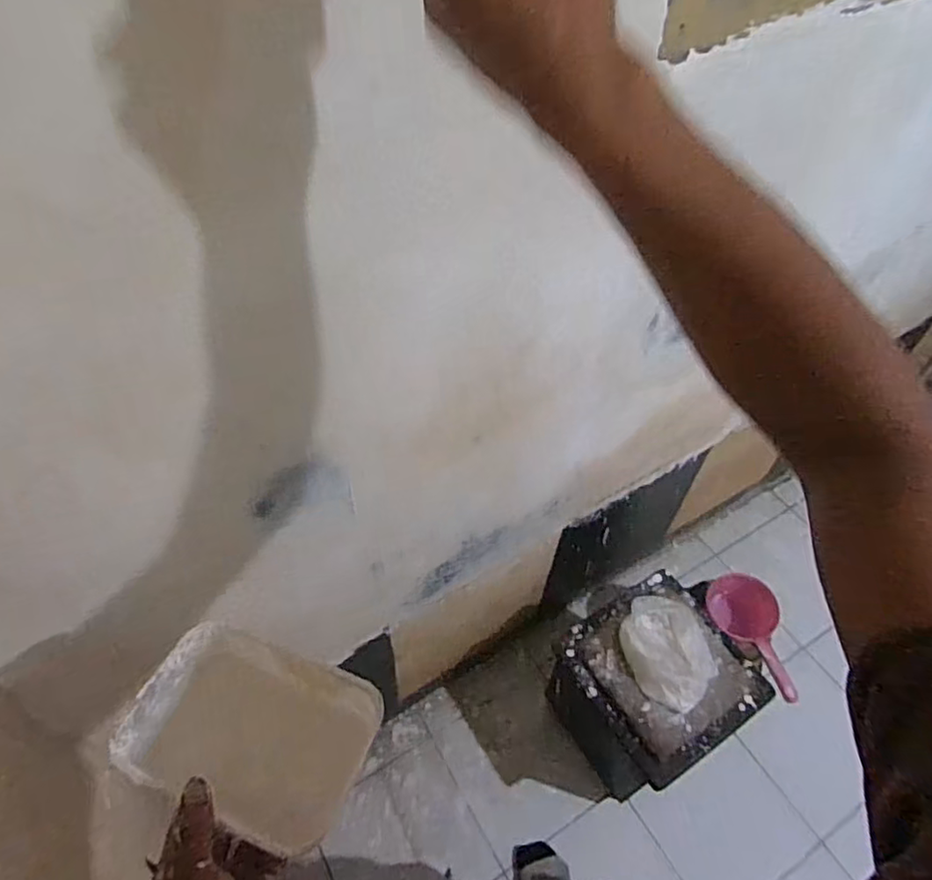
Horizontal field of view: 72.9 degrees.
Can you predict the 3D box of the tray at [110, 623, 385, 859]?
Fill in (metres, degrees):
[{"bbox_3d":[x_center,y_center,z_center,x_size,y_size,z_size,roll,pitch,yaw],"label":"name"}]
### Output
[{"bbox_3d":[-0.151,0.205,0.449,0.166,0.045,0.114,19,54,14],"label":"tray"}]

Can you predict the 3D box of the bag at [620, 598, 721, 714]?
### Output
[{"bbox_3d":[0.363,0.367,1.111,0.148,0.056,0.195,-13,54,-11],"label":"bag"}]

